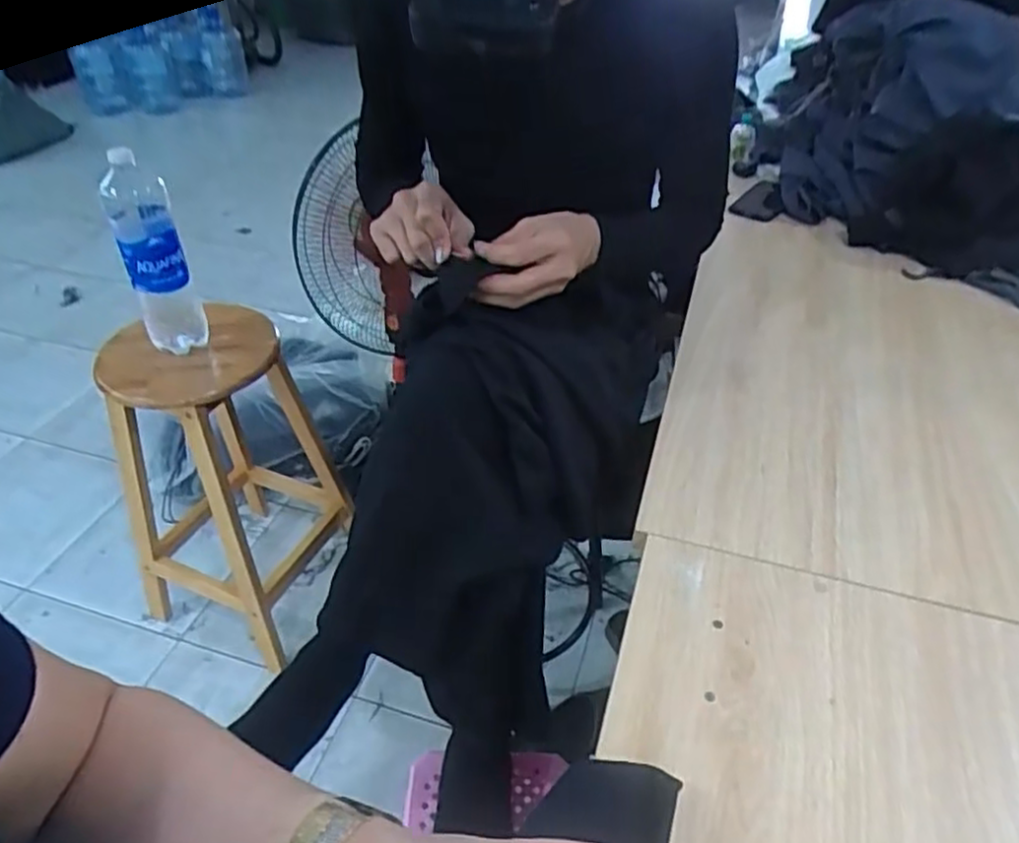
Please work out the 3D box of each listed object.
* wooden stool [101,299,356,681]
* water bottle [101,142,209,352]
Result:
[{"bbox_3d":[-0.534,0.105,1.360,0.329,0.637,0.344,17,43,19],"label":"wooden stool"},{"bbox_3d":[-0.540,-0.250,1.071,0.089,0.310,0.110,-21,45,-24],"label":"water bottle"}]

